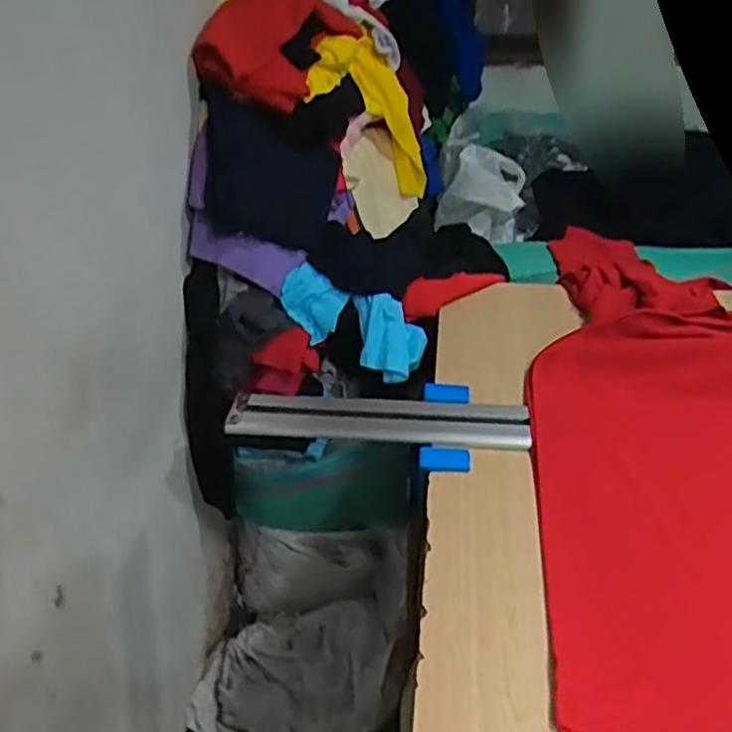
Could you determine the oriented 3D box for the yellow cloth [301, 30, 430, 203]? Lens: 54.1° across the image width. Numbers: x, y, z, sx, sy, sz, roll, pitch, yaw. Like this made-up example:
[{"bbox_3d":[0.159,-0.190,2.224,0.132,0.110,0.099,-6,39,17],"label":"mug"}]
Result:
[{"bbox_3d":[0.012,-0.539,1.493,0.128,0.429,0.265,29,86,37],"label":"yellow cloth"}]

